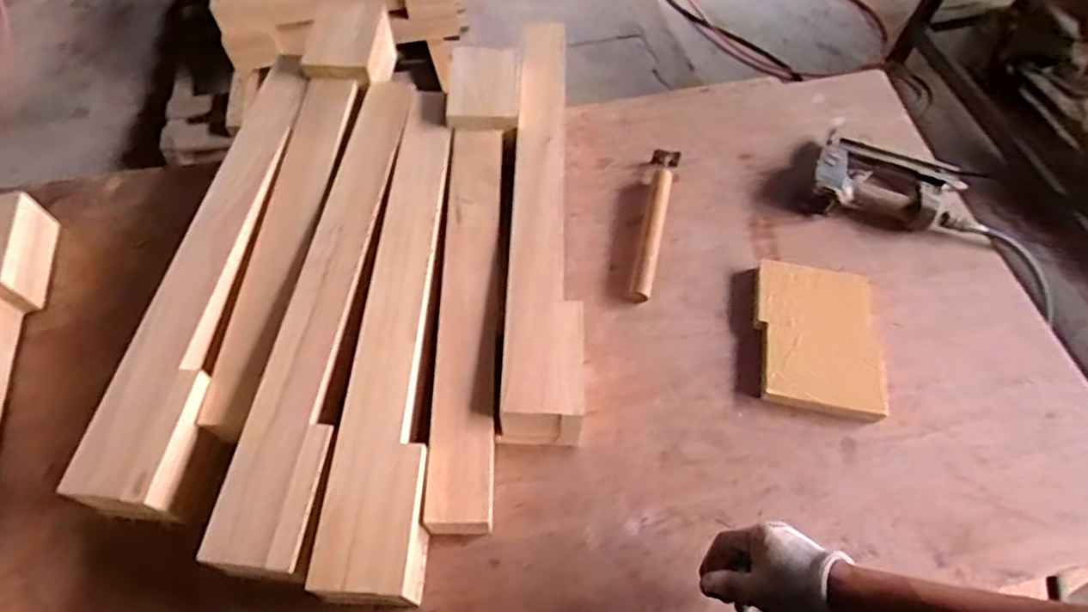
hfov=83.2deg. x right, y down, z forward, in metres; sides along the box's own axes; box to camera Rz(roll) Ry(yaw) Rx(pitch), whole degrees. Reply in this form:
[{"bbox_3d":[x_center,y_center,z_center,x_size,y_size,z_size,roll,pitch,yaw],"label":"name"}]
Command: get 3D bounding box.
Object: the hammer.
[{"bbox_3d":[0.161,-0.129,0.932,0.049,0.029,0.279,15,61,8],"label":"hammer"}]

